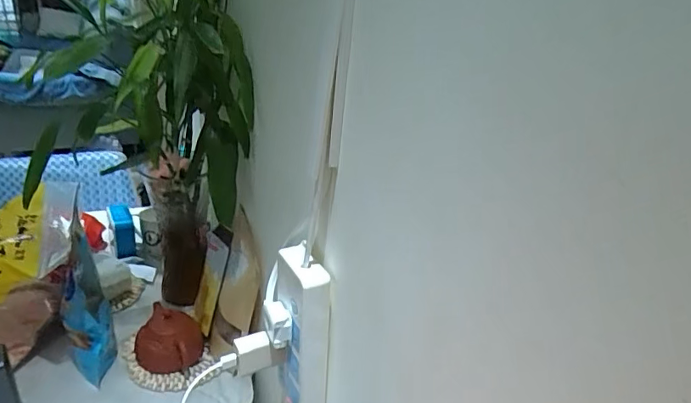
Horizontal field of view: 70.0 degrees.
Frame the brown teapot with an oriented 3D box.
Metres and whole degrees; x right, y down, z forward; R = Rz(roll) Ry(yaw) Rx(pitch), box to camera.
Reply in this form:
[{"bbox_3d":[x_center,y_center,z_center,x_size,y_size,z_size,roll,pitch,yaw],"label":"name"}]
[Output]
[{"bbox_3d":[-0.307,0.238,0.868,0.110,0.071,0.098,10,27,9],"label":"brown teapot"}]

